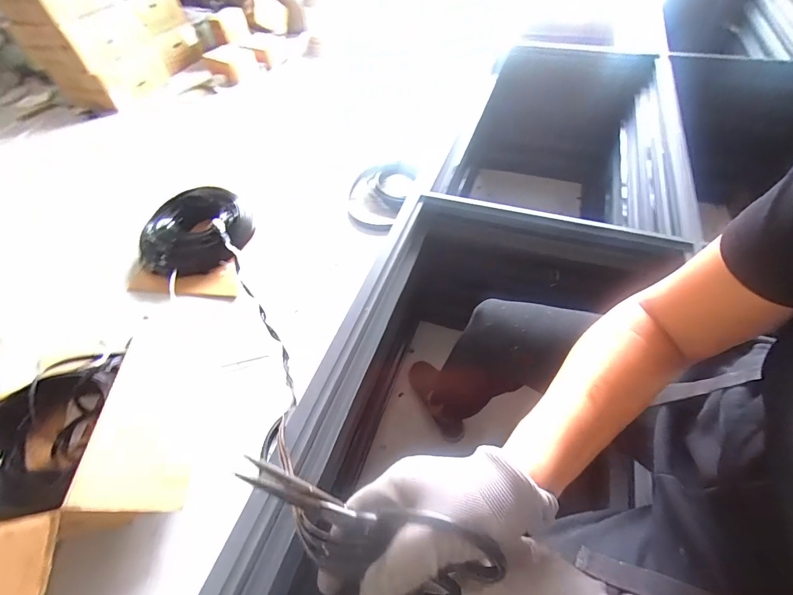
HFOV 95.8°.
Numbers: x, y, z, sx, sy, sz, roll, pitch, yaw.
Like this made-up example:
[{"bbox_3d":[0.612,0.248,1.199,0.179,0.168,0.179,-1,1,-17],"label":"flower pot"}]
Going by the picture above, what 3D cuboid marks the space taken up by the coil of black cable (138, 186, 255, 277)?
[{"bbox_3d":[-0.847,-0.288,1.507,0.430,0.148,0.360,-16,54,-8],"label":"coil of black cable"}]

